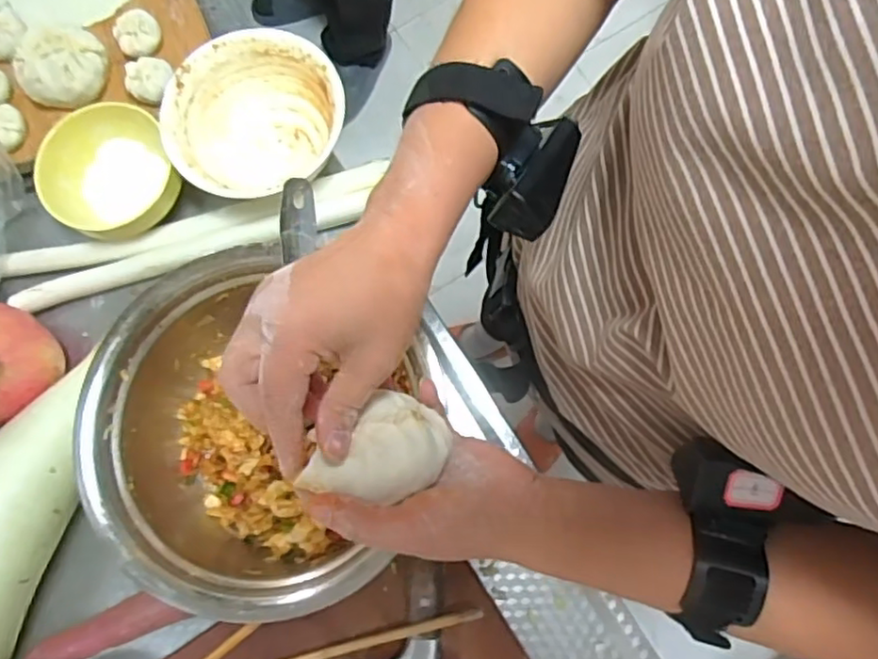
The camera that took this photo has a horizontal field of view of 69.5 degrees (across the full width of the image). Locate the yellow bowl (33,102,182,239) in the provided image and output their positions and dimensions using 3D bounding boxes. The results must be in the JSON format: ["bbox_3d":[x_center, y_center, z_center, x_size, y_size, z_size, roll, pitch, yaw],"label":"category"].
[{"bbox_3d":[-0.276,-0.127,0.536,0.102,0.043,0.110,0,77,2],"label":"yellow bowl"}]

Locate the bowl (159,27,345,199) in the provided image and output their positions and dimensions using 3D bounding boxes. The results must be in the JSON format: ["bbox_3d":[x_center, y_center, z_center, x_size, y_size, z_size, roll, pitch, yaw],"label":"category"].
[{"bbox_3d":[-0.153,-0.175,0.540,0.146,0.056,0.135,0,77,2],"label":"bowl"}]

